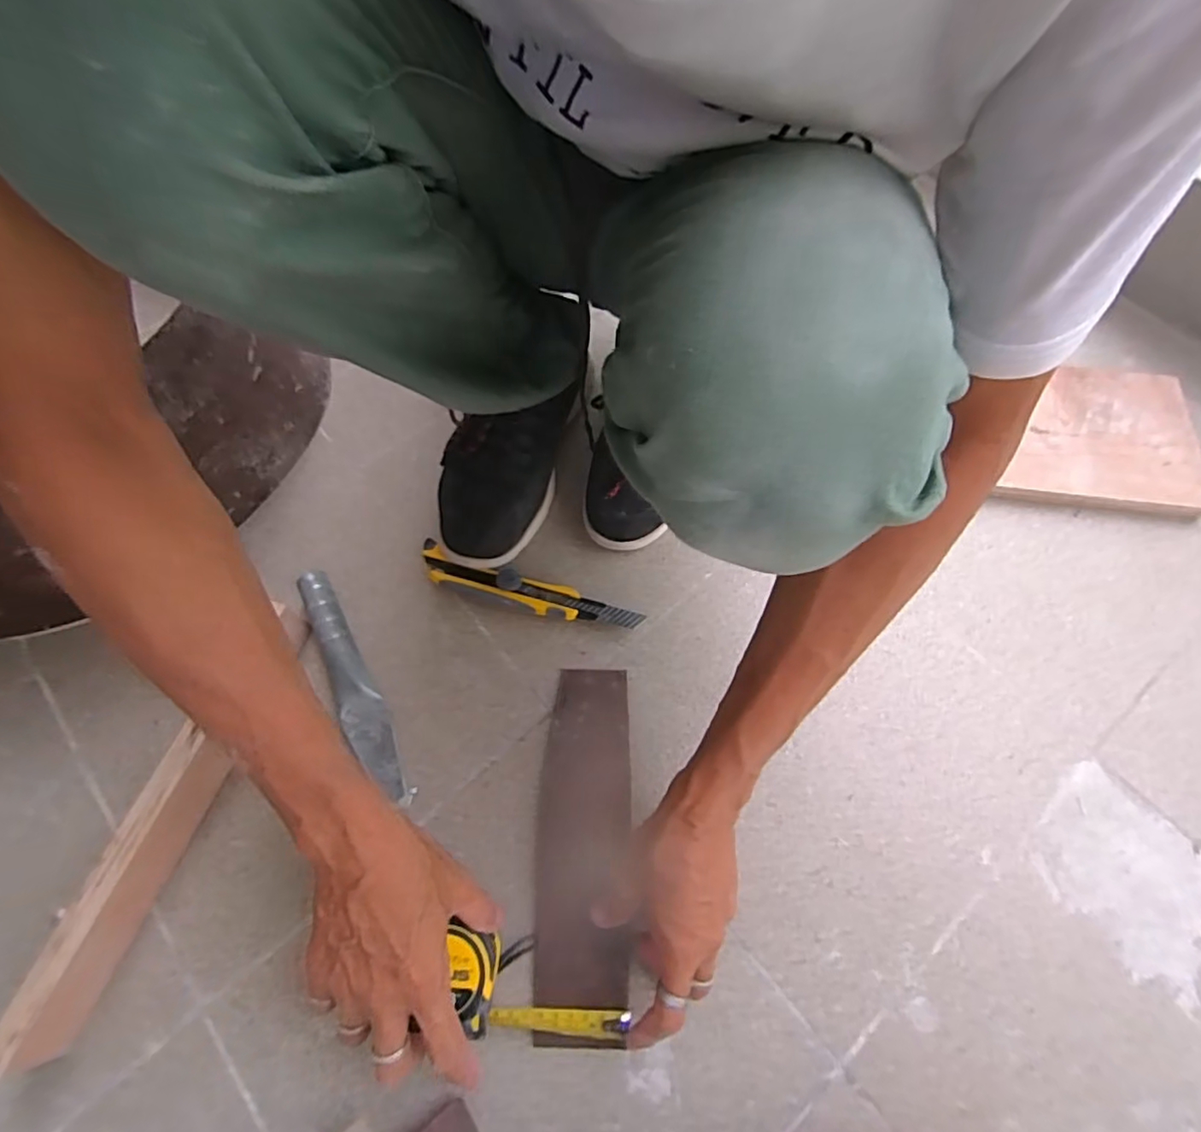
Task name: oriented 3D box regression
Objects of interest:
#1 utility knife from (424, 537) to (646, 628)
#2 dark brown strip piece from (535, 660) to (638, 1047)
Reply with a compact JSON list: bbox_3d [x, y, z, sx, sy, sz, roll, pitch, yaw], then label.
[{"bbox_3d":[-0.065,0.022,0.513,0.199,0.021,0.035,19,69,6],"label":"utility knife"},{"bbox_3d":[-0.013,0.201,0.443,0.067,0.008,0.248,0,67,2],"label":"dark brown strip piece"}]

